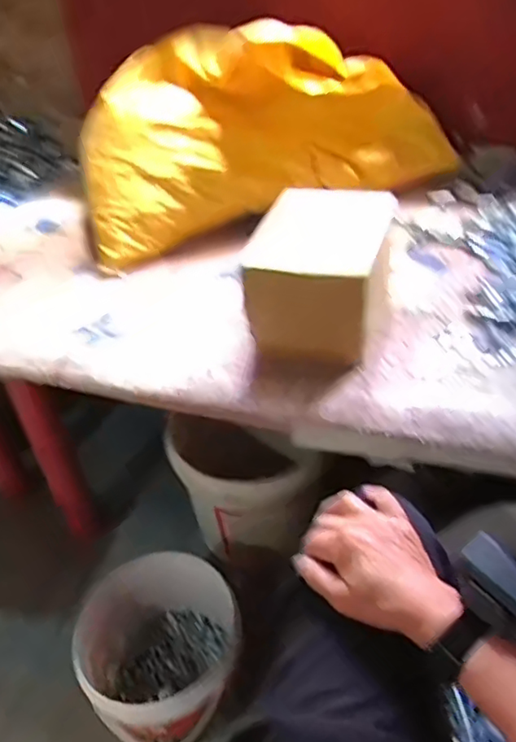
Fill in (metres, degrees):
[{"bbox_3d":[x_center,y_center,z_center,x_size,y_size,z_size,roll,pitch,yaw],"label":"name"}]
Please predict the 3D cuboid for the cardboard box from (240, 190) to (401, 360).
[{"bbox_3d":[0.075,-0.108,0.679,0.138,0.119,0.201,6,42,14],"label":"cardboard box"}]

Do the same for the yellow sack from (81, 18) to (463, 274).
[{"bbox_3d":[-0.005,-0.372,0.889,0.523,0.241,0.215,-16,42,-12],"label":"yellow sack"}]

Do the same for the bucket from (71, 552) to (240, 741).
[{"bbox_3d":[-0.141,0.391,0.821,0.200,0.182,0.201,-3,41,3],"label":"bucket"}]

